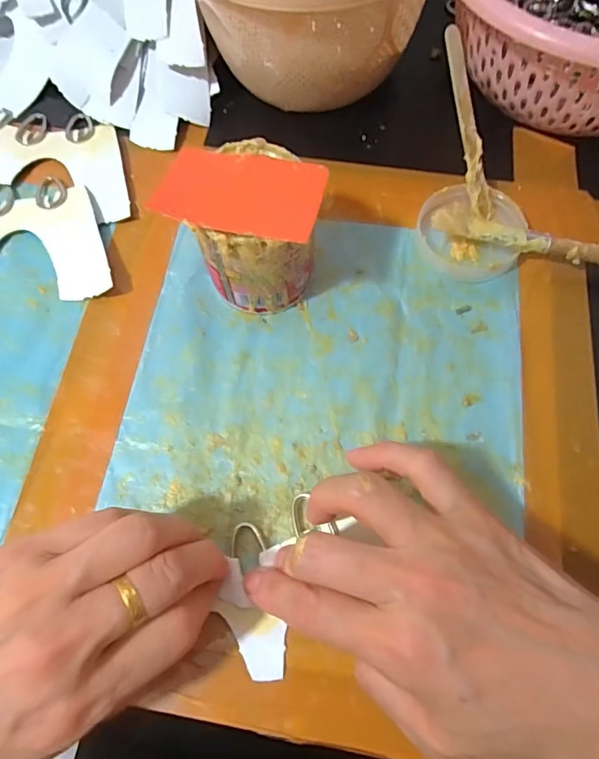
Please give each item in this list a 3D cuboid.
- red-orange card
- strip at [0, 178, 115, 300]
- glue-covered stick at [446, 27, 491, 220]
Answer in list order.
[{"bbox_3d":[-0.029,-0.095,0.244,0.080,0.005,0.049,13,68,7],"label":"red-orange card"},{"bbox_3d":[-0.219,-0.113,0.337,0.224,0.011,0.078,15,65,9],"label":"strip"},{"bbox_3d":[0.104,-0.154,0.298,0.013,0.005,0.108,-19,108,-6],"label":"glue-covered stick"}]

